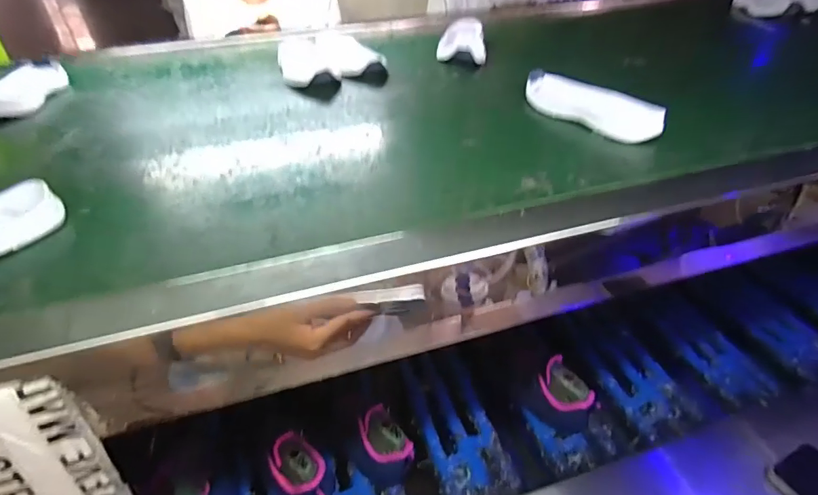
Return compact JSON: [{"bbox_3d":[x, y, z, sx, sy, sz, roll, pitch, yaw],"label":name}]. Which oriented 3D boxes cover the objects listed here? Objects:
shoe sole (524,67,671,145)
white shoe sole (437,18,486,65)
[{"bbox_3d":[0.197,-0.166,0.523,0.056,0.021,0.182,-24,44,-24],"label":"shoe sole"},{"bbox_3d":[0.083,-0.334,0.737,0.072,0.028,0.185,1,40,3],"label":"white shoe sole"}]

